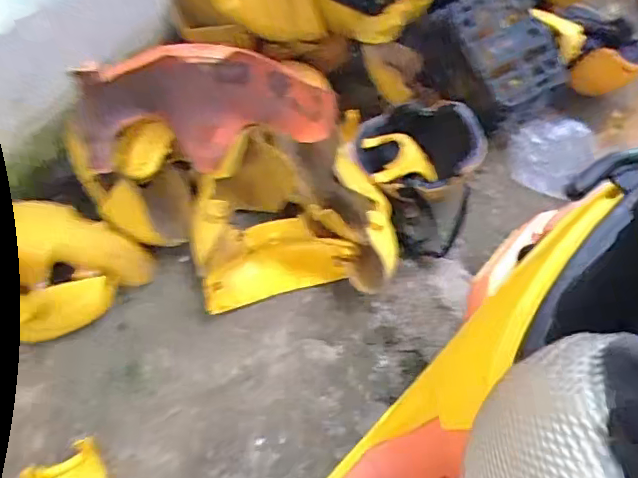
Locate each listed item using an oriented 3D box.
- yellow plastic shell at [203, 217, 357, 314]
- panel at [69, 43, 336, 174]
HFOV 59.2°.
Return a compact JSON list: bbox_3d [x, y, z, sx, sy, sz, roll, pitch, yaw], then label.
[{"bbox_3d":[-0.083,0.046,1.141,0.303,0.107,0.136,-15,63,-9],"label":"yellow plastic shell"},{"bbox_3d":[-0.217,-0.276,1.072,0.463,0.234,0.161,-9,61,-23],"label":"panel"}]

